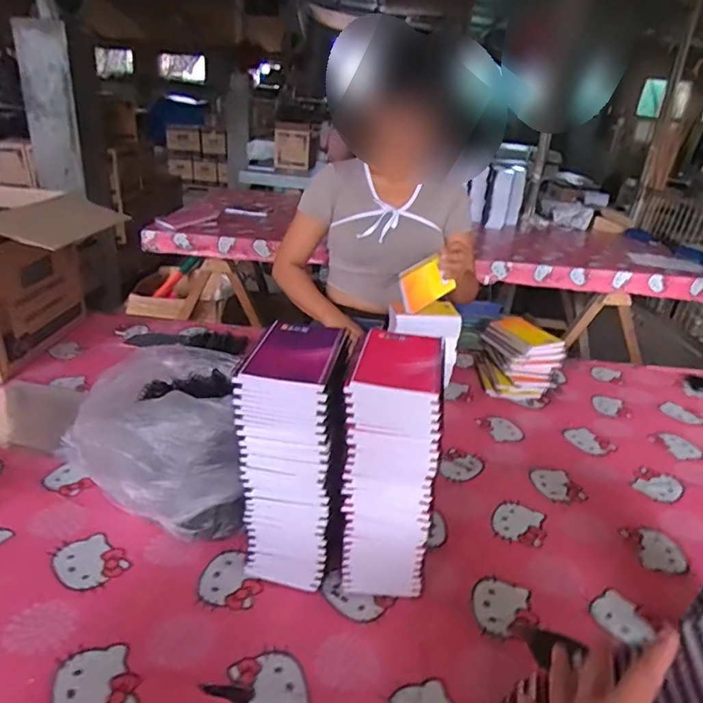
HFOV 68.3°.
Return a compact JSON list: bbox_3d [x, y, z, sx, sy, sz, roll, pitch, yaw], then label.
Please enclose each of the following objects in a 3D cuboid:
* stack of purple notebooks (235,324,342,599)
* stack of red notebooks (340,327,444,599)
[{"bbox_3d":[-0.067,0.122,0.589,0.099,0.278,0.124,7,25,4],"label":"stack of purple notebooks"},{"bbox_3d":[0.042,0.131,0.587,0.104,0.274,0.123,8,26,7],"label":"stack of red notebooks"}]

